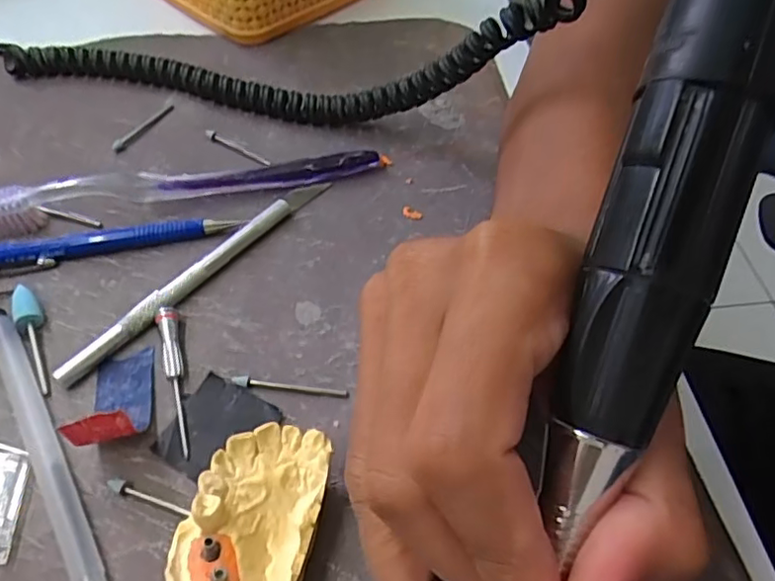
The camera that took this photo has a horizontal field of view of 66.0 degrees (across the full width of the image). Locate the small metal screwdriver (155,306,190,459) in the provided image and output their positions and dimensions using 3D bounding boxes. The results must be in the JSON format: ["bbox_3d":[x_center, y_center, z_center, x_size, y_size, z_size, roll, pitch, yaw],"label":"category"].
[{"bbox_3d":[-0.077,0.032,0.217,0.008,0.008,0.058,-15,56,-11],"label":"small metal screwdriver"}]

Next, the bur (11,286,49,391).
[{"bbox_3d":[-0.134,0.017,0.226,0.009,0.008,0.047,-25,58,-17],"label":"bur"}]

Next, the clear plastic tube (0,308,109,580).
[{"bbox_3d":[-0.117,0.053,0.202,0.010,0.008,0.123,-29,59,-20],"label":"clear plastic tube"}]

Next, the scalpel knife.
[{"bbox_3d":[-0.075,-0.009,0.247,0.011,0.010,0.135,32,60,21],"label":"scalpel knife"}]

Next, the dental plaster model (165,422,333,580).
[{"bbox_3d":[-0.040,0.071,0.175,0.035,0.030,0.064,11,55,8],"label":"dental plaster model"}]

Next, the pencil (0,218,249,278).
[{"bbox_3d":[-0.131,-0.019,0.252,0.133,0.011,0.010,-11,55,-8],"label":"pencil"}]

